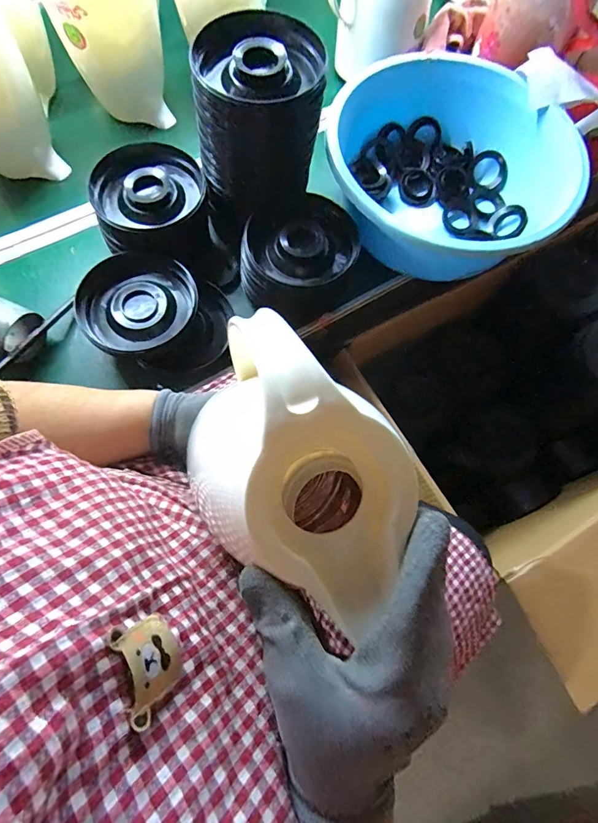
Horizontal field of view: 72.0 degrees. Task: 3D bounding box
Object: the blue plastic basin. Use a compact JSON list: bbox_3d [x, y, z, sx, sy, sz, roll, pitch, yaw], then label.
[{"bbox_3d":[0.230,-0.375,0.659,0.351,0.138,0.351,0,70,-1],"label":"blue plastic basin"}]

